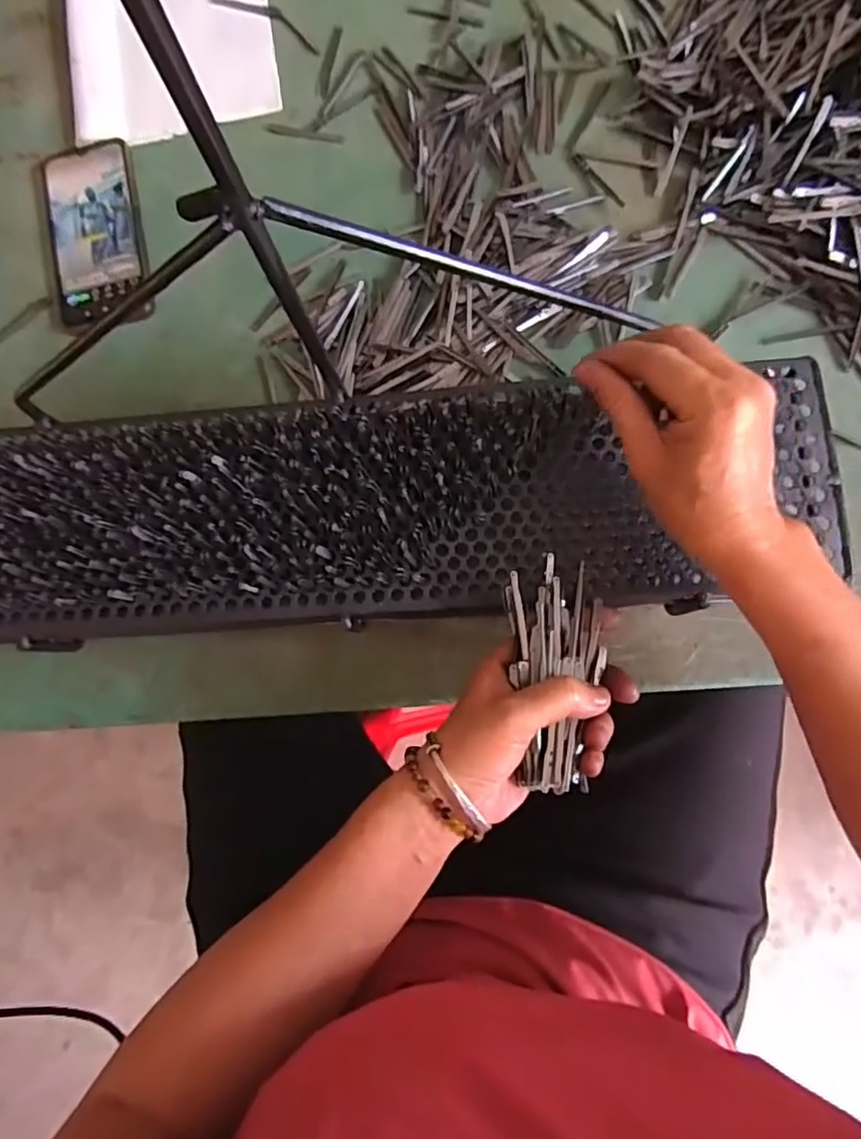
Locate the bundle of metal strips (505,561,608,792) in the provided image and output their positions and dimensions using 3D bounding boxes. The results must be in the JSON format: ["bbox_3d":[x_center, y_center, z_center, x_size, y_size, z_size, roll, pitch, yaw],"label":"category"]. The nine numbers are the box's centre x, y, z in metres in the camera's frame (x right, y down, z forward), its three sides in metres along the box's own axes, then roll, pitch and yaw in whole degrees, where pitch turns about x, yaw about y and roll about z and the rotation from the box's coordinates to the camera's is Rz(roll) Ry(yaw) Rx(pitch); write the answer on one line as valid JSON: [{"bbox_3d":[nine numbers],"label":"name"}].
[{"bbox_3d":[0.070,0.055,0.334,0.054,0.025,0.125,1,76,6],"label":"bundle of metal strips"}]

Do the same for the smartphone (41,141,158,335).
[{"bbox_3d":[-0.277,-0.275,0.492,0.079,0.012,0.177,-14,81,3],"label":"smartphone"}]

